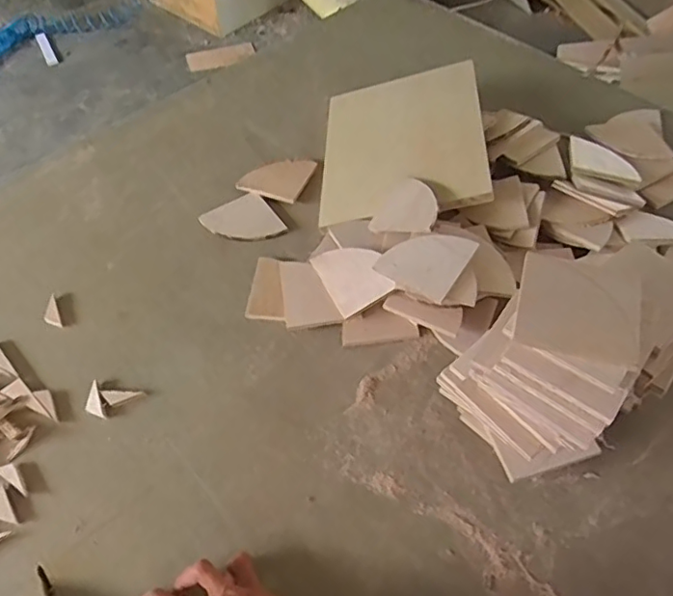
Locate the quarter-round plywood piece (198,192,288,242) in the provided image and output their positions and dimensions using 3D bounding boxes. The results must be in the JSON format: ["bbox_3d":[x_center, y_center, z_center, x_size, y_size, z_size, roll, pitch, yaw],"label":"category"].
[{"bbox_3d":[-0.141,-0.114,0.873,0.100,0.007,0.103,-28,57,-19],"label":"quarter-round plywood piece"}]

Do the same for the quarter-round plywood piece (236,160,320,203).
[{"bbox_3d":[-0.093,-0.197,0.929,0.099,0.012,0.099,18,55,15],"label":"quarter-round plywood piece"}]

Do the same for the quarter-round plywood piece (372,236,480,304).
[{"bbox_3d":[0.113,-0.051,0.724,0.094,0.009,0.094,31,73,12],"label":"quarter-round plywood piece"}]

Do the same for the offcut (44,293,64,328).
[{"bbox_3d":[-0.393,0.018,0.794,0.020,0.004,0.059,-21,55,-14],"label":"offcut"}]

